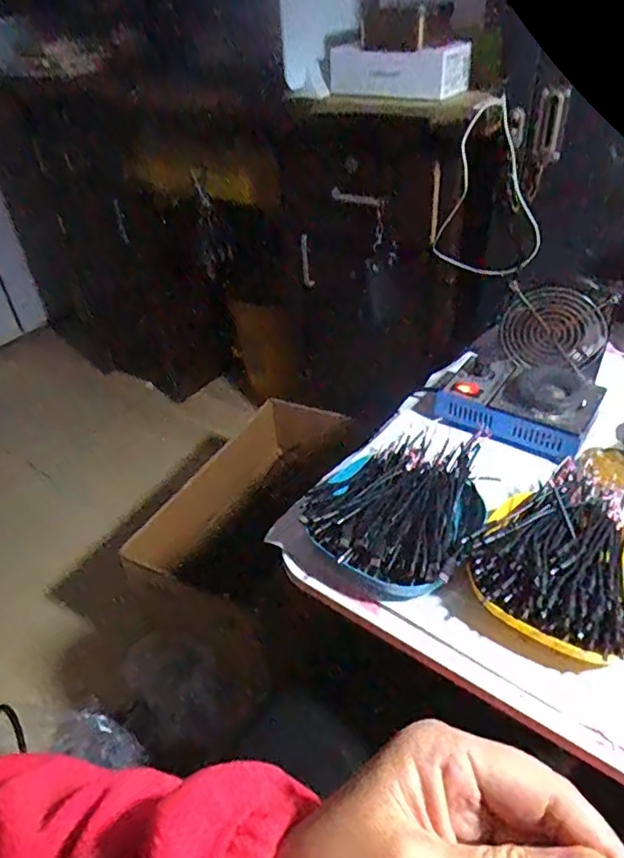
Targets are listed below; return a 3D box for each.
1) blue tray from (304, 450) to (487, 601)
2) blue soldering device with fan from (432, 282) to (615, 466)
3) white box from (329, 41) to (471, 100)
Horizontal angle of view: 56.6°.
[{"bbox_3d":[0.070,0.071,0.502,0.138,0.036,0.148,18,44,26],"label":"blue tray"},{"bbox_3d":[0.239,-0.073,0.635,0.153,0.081,0.200,18,44,26],"label":"blue soldering device with fan"},{"bbox_3d":[0.119,-0.492,0.796,0.184,0.056,0.091,25,47,32],"label":"white box"}]

